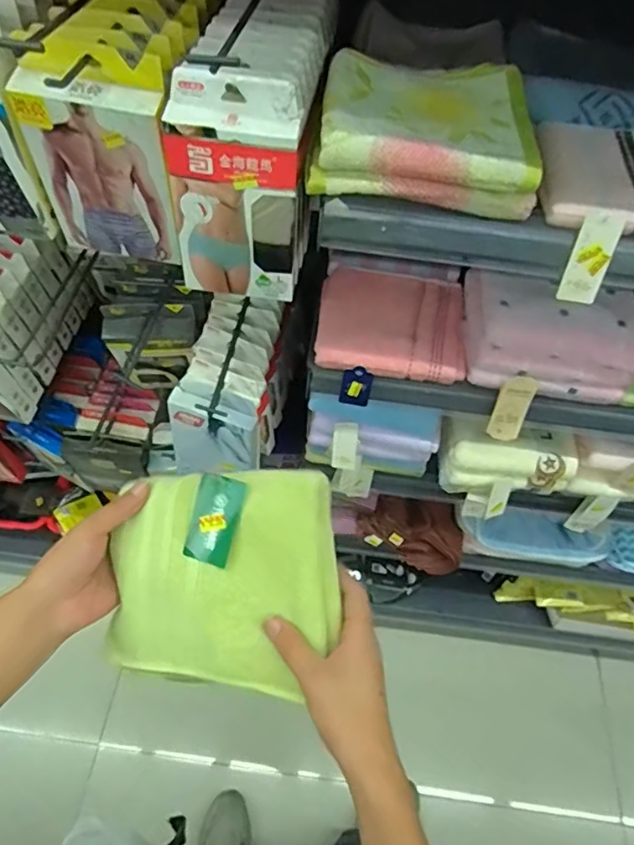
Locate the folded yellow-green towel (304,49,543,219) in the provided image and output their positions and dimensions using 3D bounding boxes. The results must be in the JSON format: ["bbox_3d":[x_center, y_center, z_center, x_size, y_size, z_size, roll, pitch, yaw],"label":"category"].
[{"bbox_3d":[0.099,-0.273,0.506,0.191,0.051,0.171,7,56,0],"label":"folded yellow-green towel"}]

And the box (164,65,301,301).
[{"bbox_3d":[-0.075,-0.202,0.505,0.112,0.196,0.035,6,49,1],"label":"box"}]

